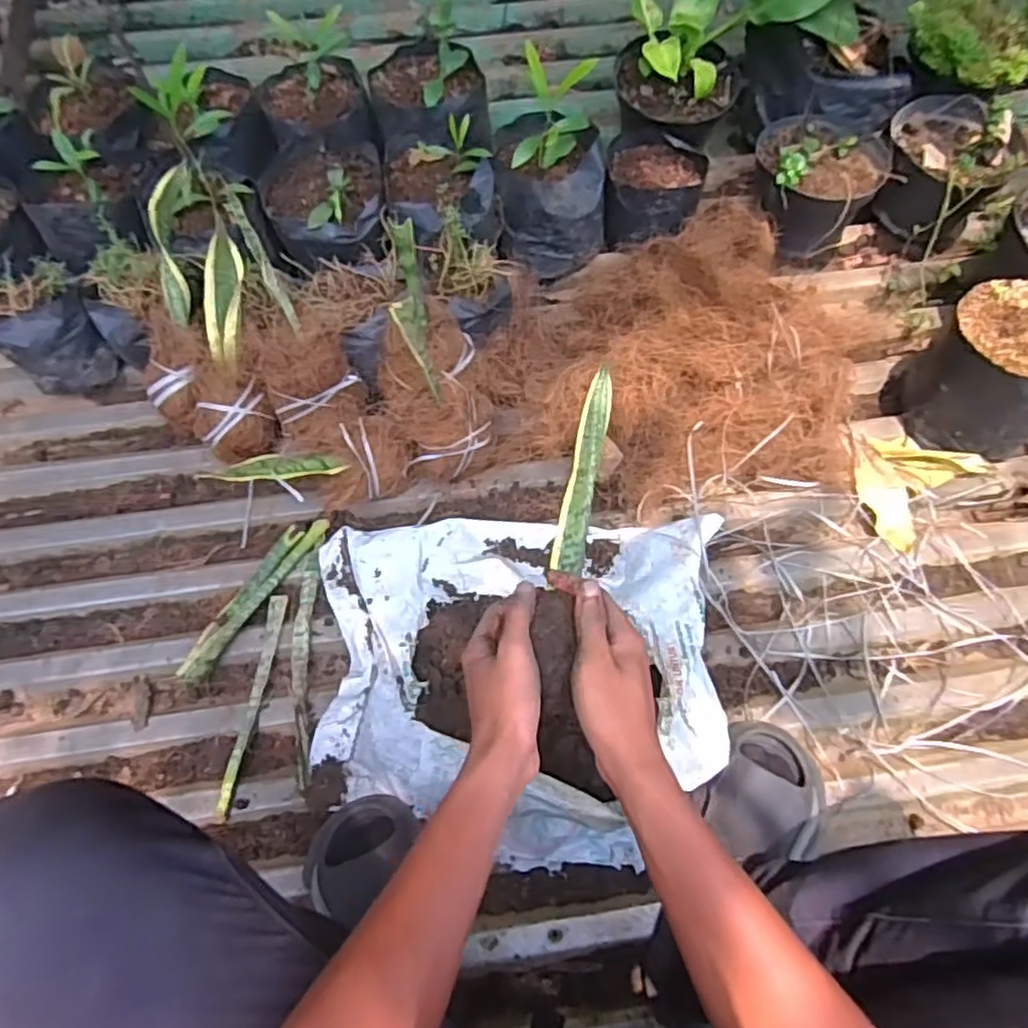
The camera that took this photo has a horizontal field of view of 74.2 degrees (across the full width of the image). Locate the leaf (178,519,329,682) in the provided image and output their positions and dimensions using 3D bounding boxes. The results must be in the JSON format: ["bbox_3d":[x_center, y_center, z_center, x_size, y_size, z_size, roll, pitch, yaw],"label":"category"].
[{"bbox_3d":[-0.295,0.088,0.770,0.036,0.030,0.220,31,71,9],"label":"leaf"}]

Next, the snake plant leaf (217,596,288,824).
[{"bbox_3d":[-0.277,0.199,0.725,0.020,0.015,0.231,6,69,-1],"label":"snake plant leaf"}]

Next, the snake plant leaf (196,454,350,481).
[{"bbox_3d":[-0.243,-0.048,0.694,0.164,0.016,0.039,-12,60,-54],"label":"snake plant leaf"}]

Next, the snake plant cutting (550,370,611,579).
[{"bbox_3d":[0.055,-0.033,0.535,0.024,0.011,0.160,11,84,4],"label":"snake plant cutting"}]

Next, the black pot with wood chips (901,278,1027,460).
[{"bbox_3d":[0.561,-0.160,0.810,0.145,0.151,0.169,-29,74,-13],"label":"black pot with wood chips"}]

